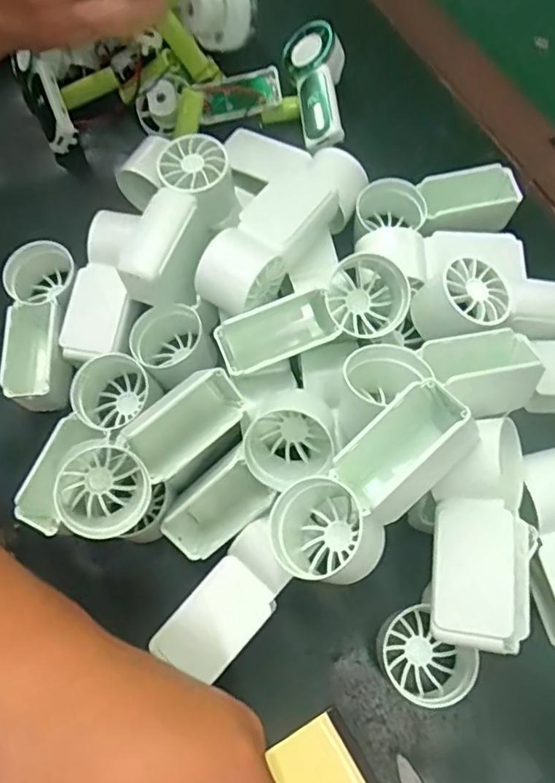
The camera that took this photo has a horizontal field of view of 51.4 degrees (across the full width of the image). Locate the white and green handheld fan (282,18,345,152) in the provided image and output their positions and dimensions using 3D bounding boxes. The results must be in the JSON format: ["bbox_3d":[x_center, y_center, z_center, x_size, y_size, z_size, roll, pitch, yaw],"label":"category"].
[{"bbox_3d":[0.025,-0.196,0.369,0.036,0.024,0.095,-3,67,1],"label":"white and green handheld fan"}]

